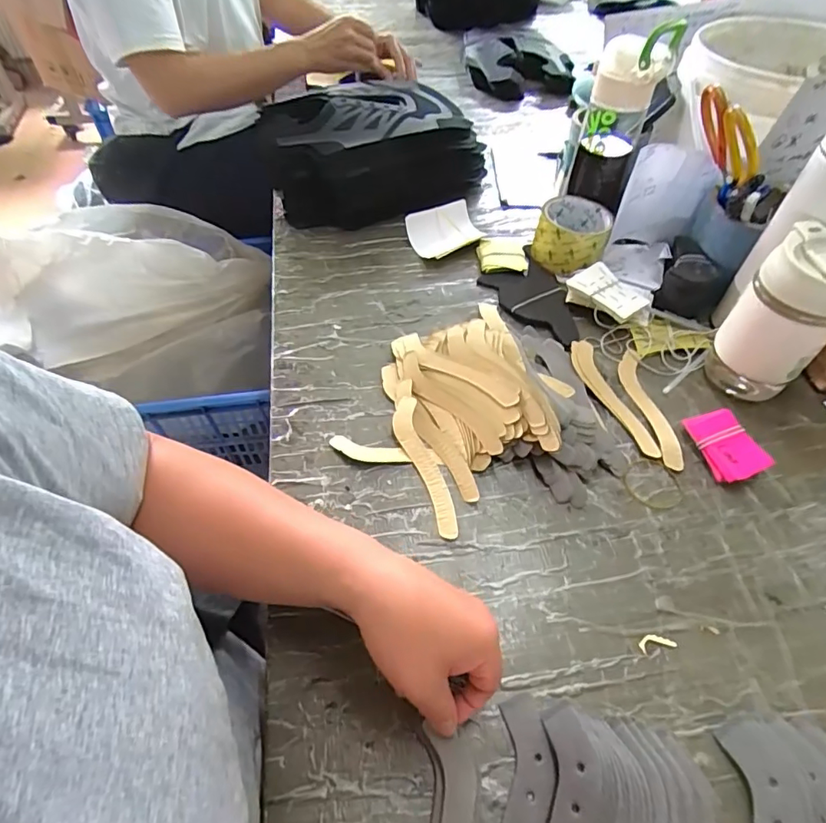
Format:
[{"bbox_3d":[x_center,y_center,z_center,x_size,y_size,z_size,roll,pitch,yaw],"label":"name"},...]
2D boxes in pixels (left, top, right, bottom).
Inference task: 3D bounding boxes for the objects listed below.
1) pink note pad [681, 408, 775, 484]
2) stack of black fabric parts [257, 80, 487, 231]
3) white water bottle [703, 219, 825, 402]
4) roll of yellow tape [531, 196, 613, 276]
[{"bbox_3d":[0.297,0.033,0.479,0.054,0.021,0.070,-12,53,-10],"label":"pink note pad"},{"bbox_3d":[-0.057,-0.383,0.739,0.312,0.119,0.199,2,52,1],"label":"stack of black fabric parts"},{"bbox_3d":[0.353,-0.086,0.484,0.074,0.156,0.082,-36,61,-25],"label":"white water bottle"},{"bbox_3d":[0.200,-0.221,0.640,0.084,0.060,0.086,0,52,0],"label":"roll of yellow tape"}]

